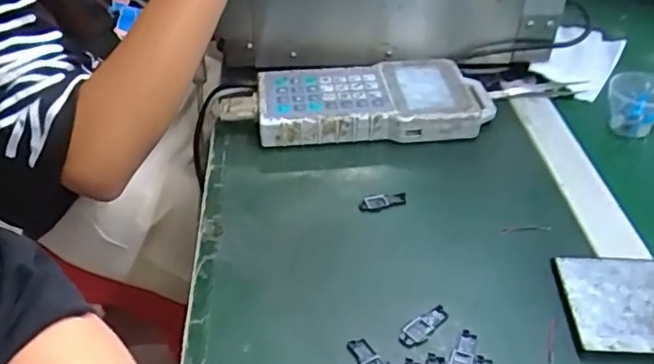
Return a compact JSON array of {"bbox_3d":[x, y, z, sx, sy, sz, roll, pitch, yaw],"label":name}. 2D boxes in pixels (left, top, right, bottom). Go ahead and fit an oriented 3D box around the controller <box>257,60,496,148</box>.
[{"bbox_3d":[0.044,-0.079,0.591,0.216,0.036,0.098,-4,39,-3],"label":"controller"}]

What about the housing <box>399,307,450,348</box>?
[{"bbox_3d":[0.065,0.095,0.403,0.040,0.004,0.015,-31,48,-31],"label":"housing"}]

